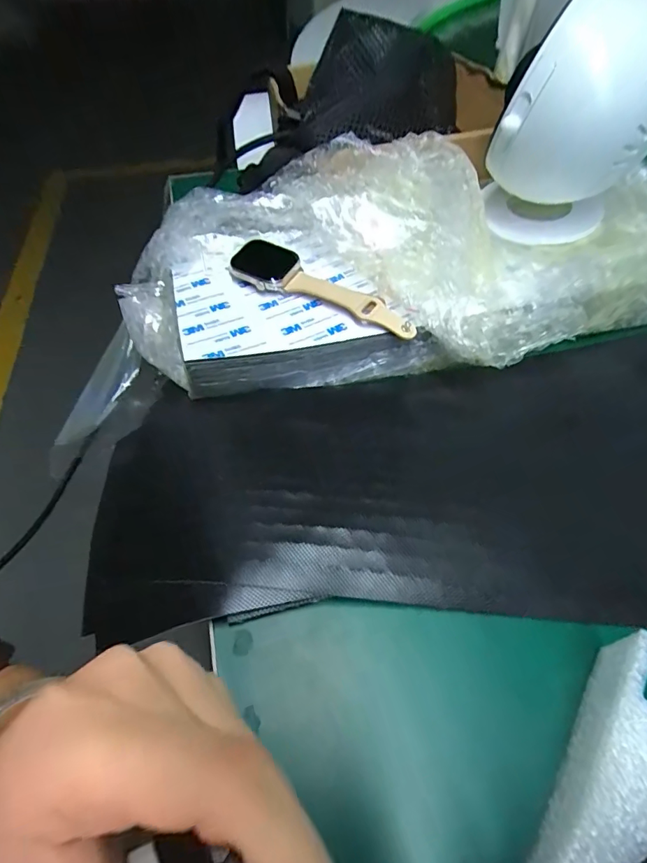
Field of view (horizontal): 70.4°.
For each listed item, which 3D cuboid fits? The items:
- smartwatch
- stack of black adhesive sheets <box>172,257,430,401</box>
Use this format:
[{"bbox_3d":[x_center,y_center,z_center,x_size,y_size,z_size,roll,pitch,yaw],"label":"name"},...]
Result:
[{"bbox_3d":[0.000,-0.092,0.291,0.127,0.017,0.034,22,55,16],"label":"smartwatch"},{"bbox_3d":[-0.020,-0.078,0.306,0.150,0.035,0.098,-9,53,-7],"label":"stack of black adhesive sheets"}]

